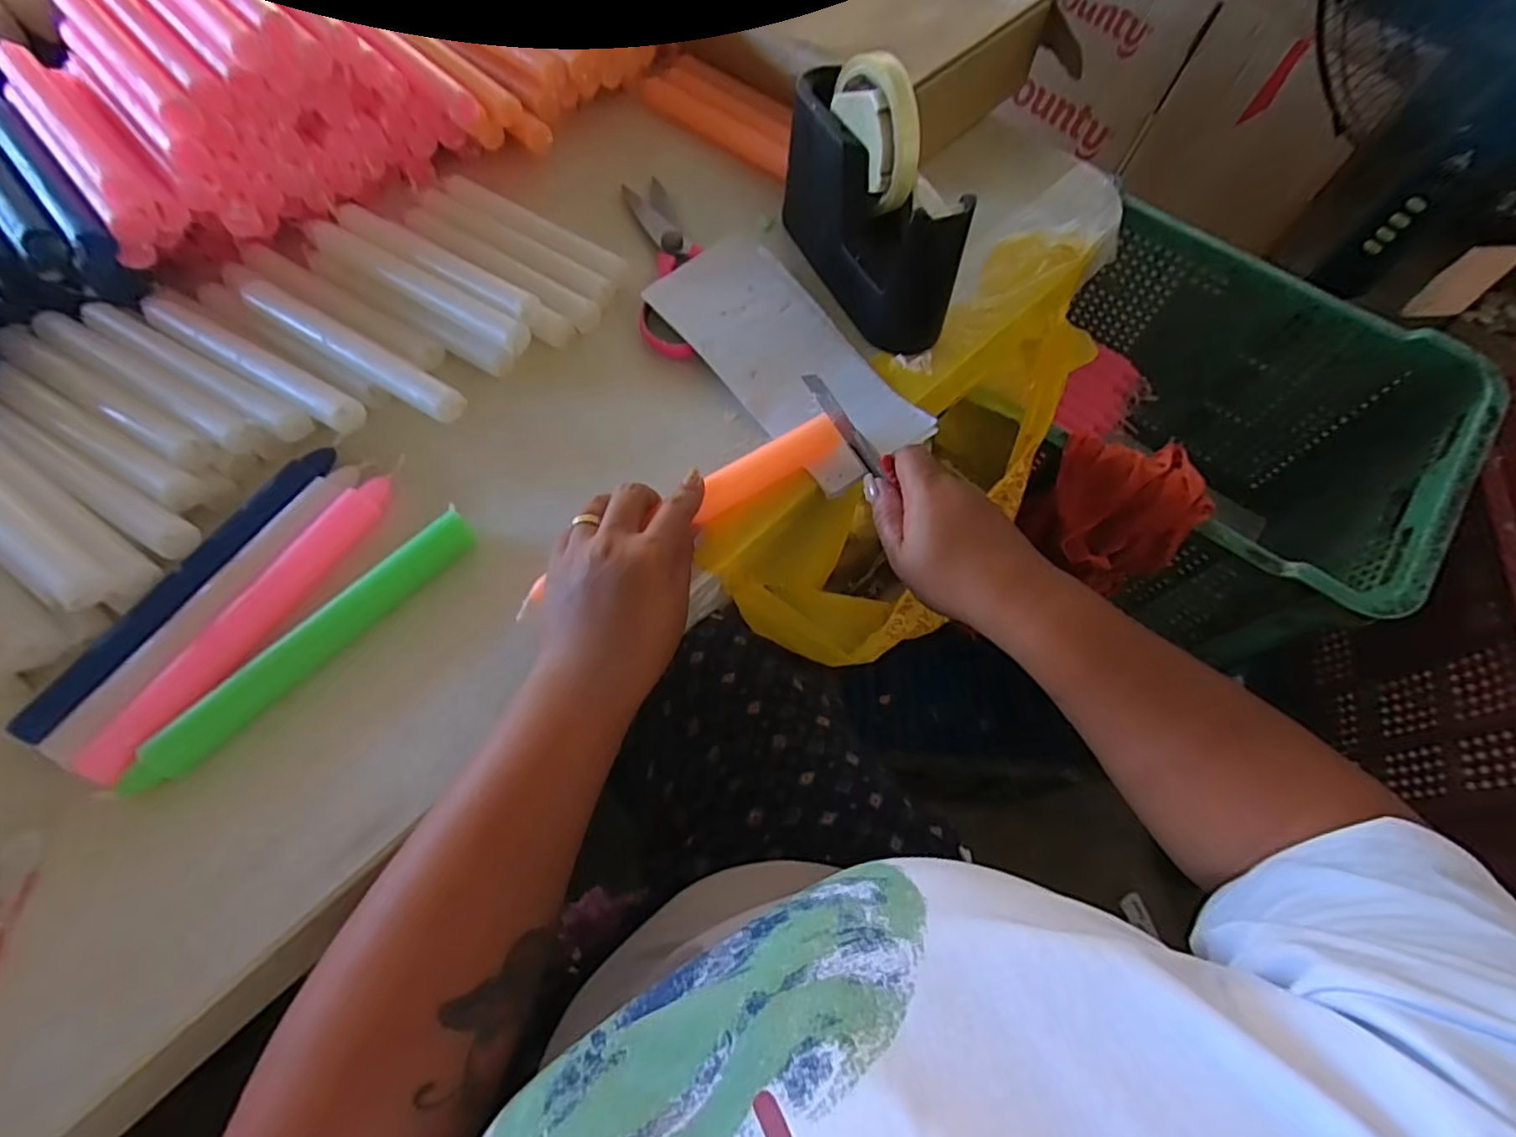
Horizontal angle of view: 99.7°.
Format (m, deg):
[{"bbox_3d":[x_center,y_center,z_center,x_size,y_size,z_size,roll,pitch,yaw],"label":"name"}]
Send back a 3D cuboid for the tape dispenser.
[{"bbox_3d":[0.074,-0.254,0.437,0.055,0.120,0.176,-29,69,-14],"label":"tape dispenser"}]

